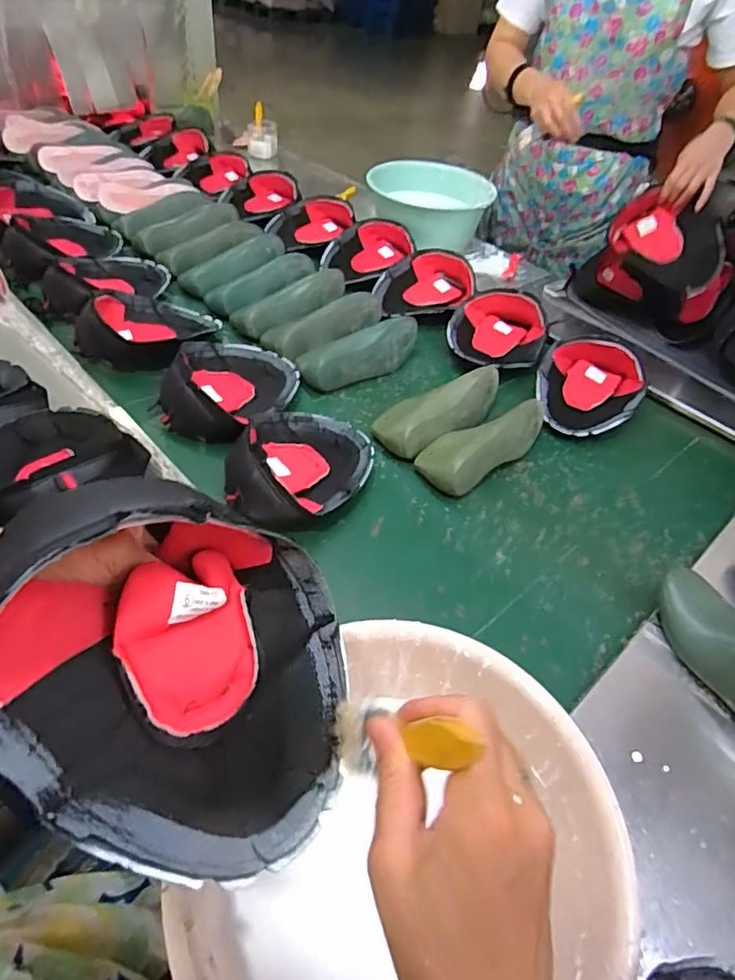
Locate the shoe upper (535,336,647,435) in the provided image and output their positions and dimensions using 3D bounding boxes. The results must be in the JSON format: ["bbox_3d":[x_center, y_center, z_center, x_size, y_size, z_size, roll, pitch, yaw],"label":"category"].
[{"bbox_3d":[0.393,-0.182,1.003,0.172,0.070,0.234,22,48,15],"label":"shoe upper"}]

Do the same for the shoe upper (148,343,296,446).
[{"bbox_3d":[-0.219,-0.172,0.894,0.192,0.102,0.217,7,46,1],"label":"shoe upper"}]

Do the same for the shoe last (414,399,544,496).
[{"bbox_3d":[0.176,-0.076,0.870,0.223,0.070,0.100,-32,57,-31],"label":"shoe last"}]

